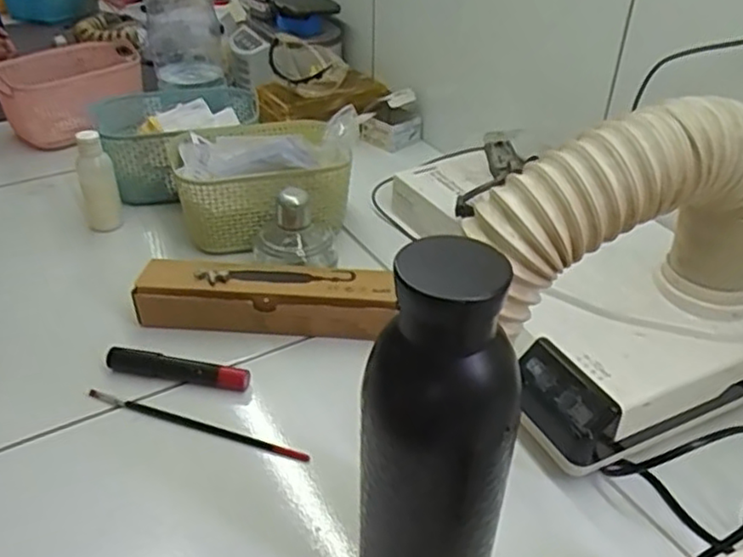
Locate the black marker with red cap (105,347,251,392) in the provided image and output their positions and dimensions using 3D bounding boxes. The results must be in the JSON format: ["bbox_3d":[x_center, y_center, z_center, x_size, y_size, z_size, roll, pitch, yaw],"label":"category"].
[{"bbox_3d":[-0.146,0.068,0.497,0.109,0.020,0.014,8,36,9],"label":"black marker with red cap"}]

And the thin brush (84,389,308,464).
[{"bbox_3d":[-0.124,0.103,0.462,0.172,0.009,0.010,12,37,14],"label":"thin brush"}]

